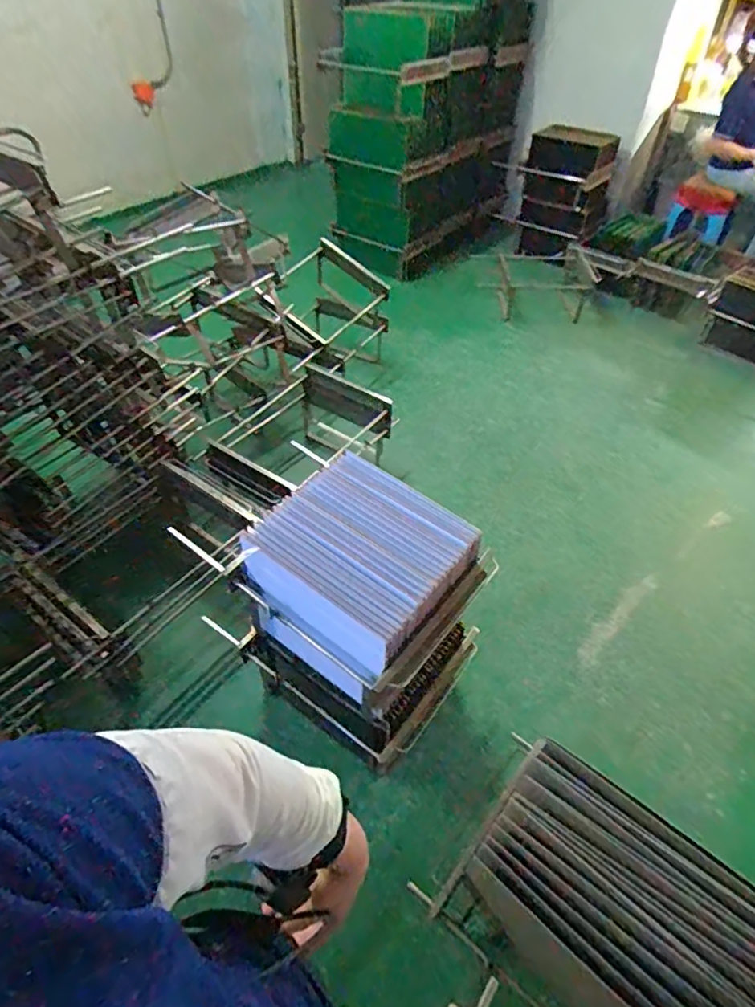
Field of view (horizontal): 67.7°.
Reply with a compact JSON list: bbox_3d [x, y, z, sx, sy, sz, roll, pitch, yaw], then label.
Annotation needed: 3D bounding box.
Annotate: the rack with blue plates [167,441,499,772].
[{"bbox_3d":[-0.046,0.257,1.378,0.497,0.554,0.404,31,53,25],"label":"rack with blue plates"}]

